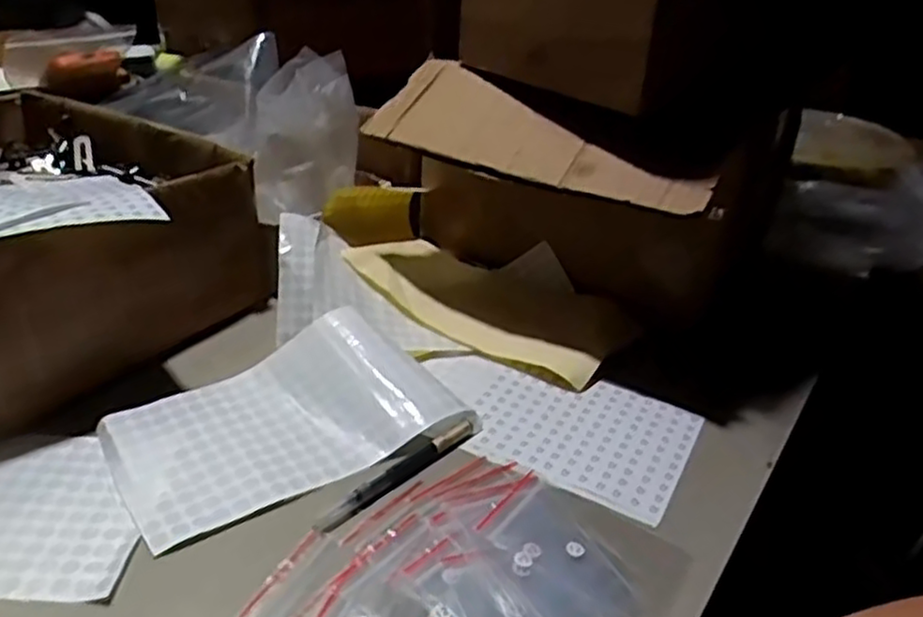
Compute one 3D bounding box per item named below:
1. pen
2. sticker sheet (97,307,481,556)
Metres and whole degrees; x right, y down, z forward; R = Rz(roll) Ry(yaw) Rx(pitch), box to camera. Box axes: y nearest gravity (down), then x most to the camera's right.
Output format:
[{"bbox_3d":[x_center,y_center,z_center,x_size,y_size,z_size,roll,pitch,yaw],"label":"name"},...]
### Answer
[{"bbox_3d":[-0.038,0.102,0.461,0.013,0.010,0.132,25,34,31],"label":"pen"},{"bbox_3d":[-0.114,0.065,0.488,0.217,0.034,0.126,-15,35,-34],"label":"sticker sheet"}]

